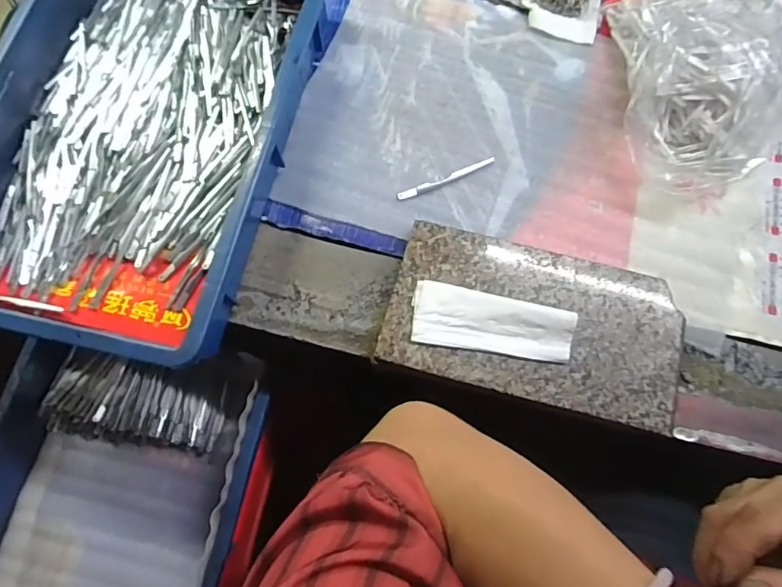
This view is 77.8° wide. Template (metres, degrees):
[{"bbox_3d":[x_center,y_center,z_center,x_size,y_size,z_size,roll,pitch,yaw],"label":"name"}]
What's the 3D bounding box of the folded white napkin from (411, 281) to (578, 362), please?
[{"bbox_3d":[0.084,0.023,0.403,0.131,0.018,0.049,10,75,5],"label":"folded white napkin"}]

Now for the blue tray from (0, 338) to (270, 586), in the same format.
[{"bbox_3d":[-0.308,0.266,0.520,0.285,0.092,0.409,9,75,5],"label":"blue tray"}]

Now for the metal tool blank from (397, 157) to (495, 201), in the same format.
[{"bbox_3d":[0.055,-0.115,0.484,0.103,0.005,0.010,-23,75,-4],"label":"metal tool blank"}]

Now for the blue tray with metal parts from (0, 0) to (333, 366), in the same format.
[{"bbox_3d":[-0.239,-0.168,0.469,0.286,0.076,0.439,11,75,5],"label":"blue tray with metal parts"}]

